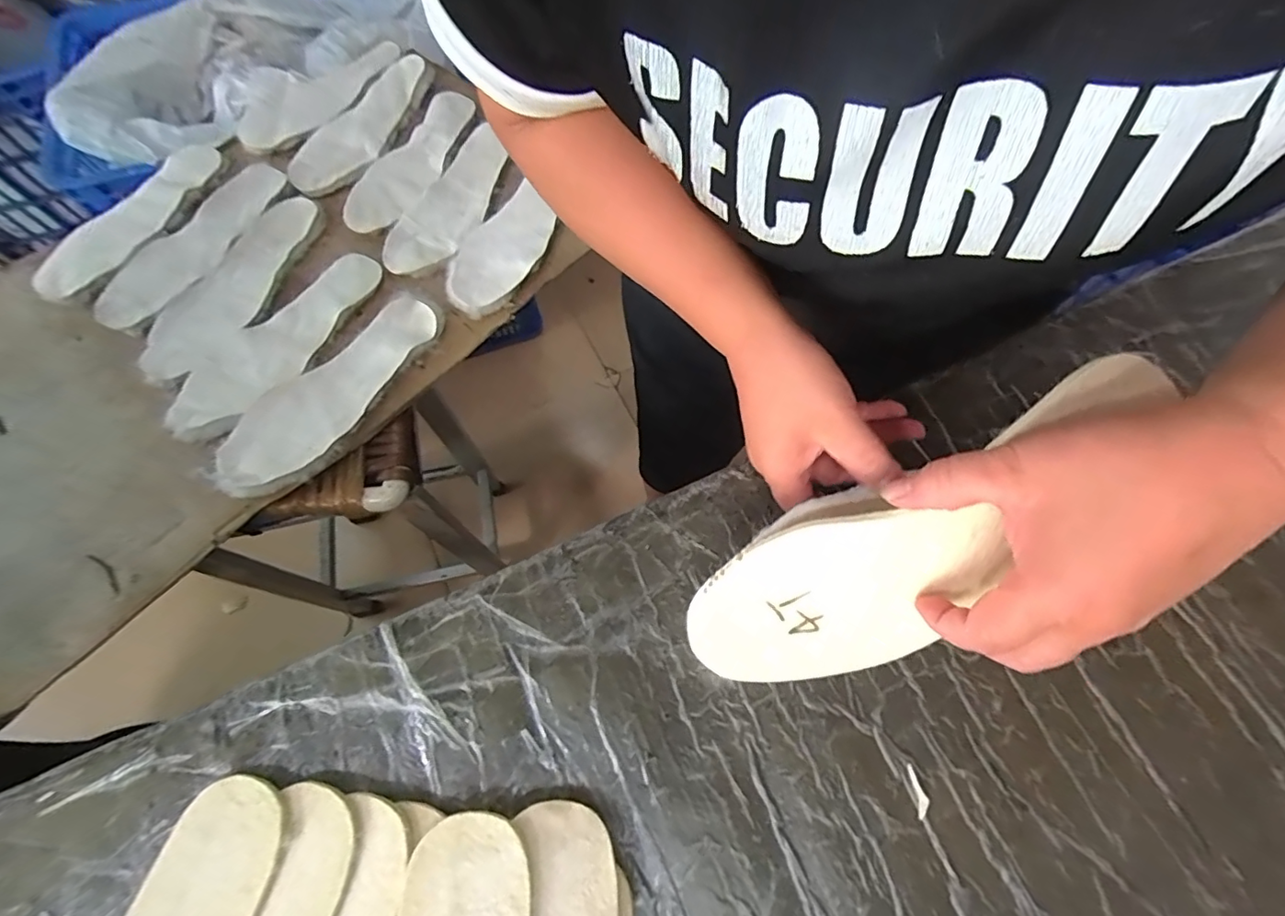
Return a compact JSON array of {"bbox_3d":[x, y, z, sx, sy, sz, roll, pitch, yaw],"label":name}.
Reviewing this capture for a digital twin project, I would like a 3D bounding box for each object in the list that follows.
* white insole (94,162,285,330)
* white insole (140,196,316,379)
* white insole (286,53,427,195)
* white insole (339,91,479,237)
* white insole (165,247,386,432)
[{"bbox_3d":[-0.527,-0.261,0.650,0.086,0.017,0.275,17,63,4],"label":"white insole"},{"bbox_3d":[-0.464,-0.204,0.629,0.084,0.018,0.271,19,68,8],"label":"white insole"},{"bbox_3d":[-0.378,-0.458,0.741,0.084,0.016,0.261,21,69,8],"label":"white insole"},{"bbox_3d":[-0.298,-0.392,0.716,0.087,0.010,0.258,22,69,8],"label":"white insole"},{"bbox_3d":[-0.396,-0.135,0.595,0.094,0.019,0.262,31,70,12],"label":"white insole"}]

